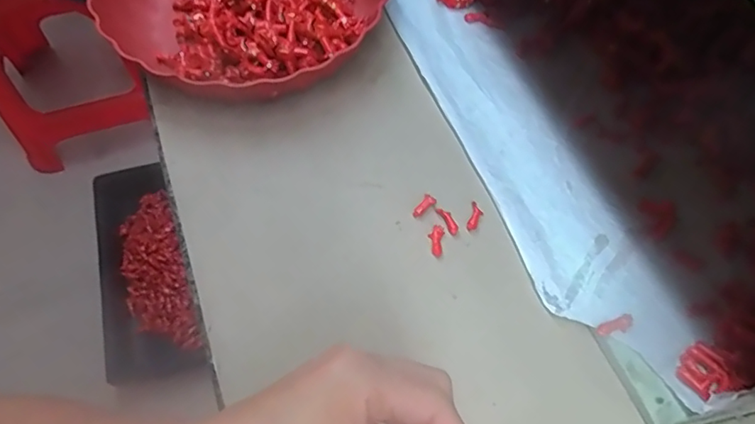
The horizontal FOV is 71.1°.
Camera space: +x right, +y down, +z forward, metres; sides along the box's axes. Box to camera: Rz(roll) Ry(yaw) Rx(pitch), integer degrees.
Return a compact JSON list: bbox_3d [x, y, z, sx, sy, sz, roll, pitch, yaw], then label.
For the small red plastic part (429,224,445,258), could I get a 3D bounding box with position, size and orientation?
[{"bbox_3d":[0.043,0.021,0.387,0.011,0.004,0.024,11,63,3],"label":"small red plastic part"}]

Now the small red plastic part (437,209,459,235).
[{"bbox_3d":[0.053,0.006,0.394,0.008,0.004,0.022,-26,67,-14],"label":"small red plastic part"}]

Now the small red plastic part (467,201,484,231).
[{"bbox_3d":[0.074,0.004,0.399,0.010,0.005,0.022,15,64,6],"label":"small red plastic part"}]

